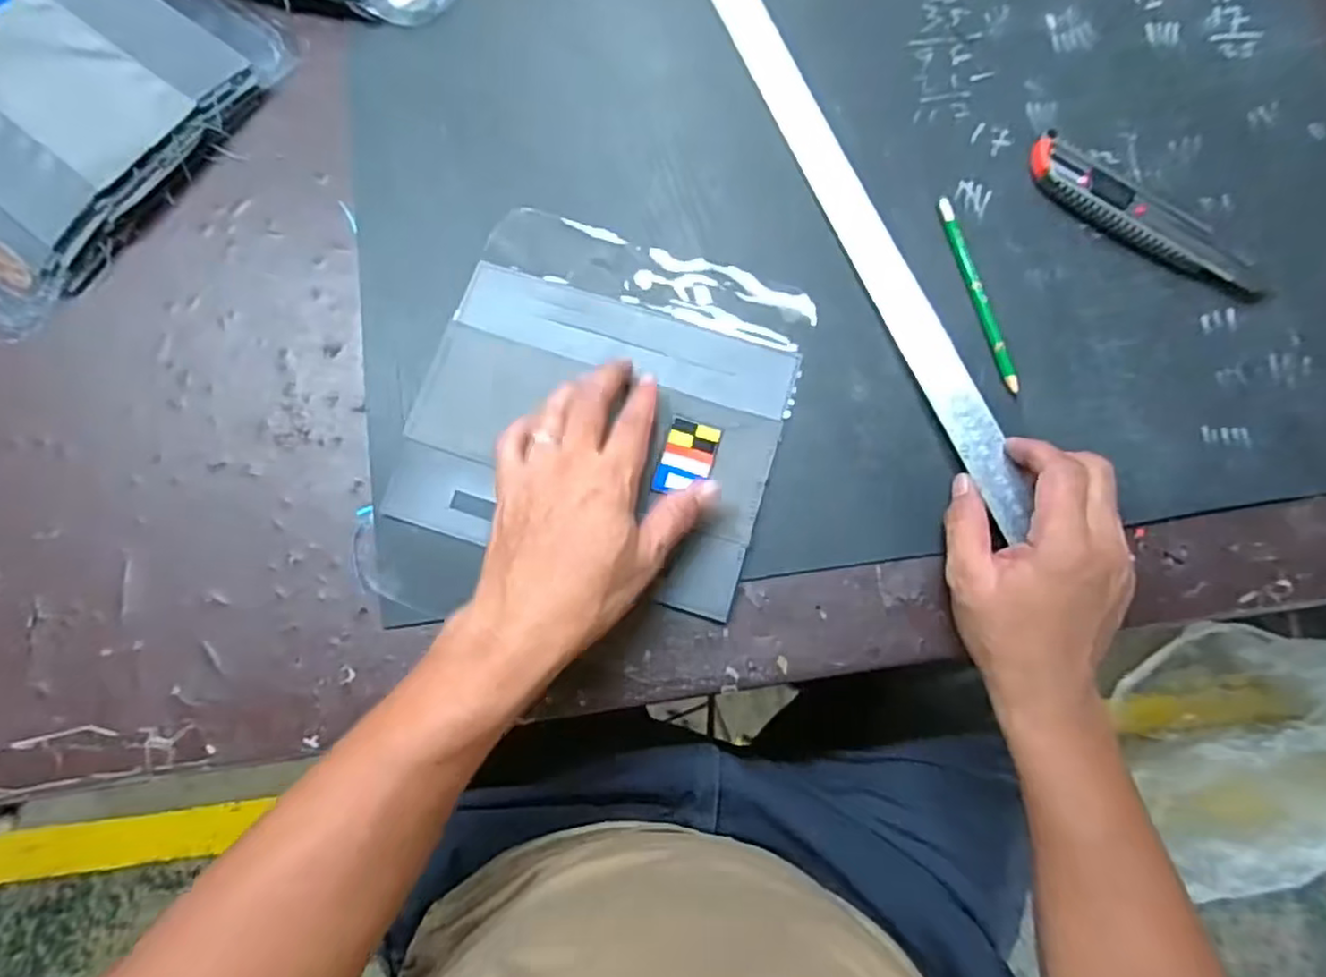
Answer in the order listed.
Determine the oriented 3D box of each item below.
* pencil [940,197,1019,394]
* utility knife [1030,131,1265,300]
[{"bbox_3d":[0.201,-0.125,0.445,0.009,0.010,0.135,-15,80,-3],"label":"pencil"},{"bbox_3d":[0.309,-0.174,0.450,0.161,0.022,0.035,36,81,5],"label":"utility knife"}]

